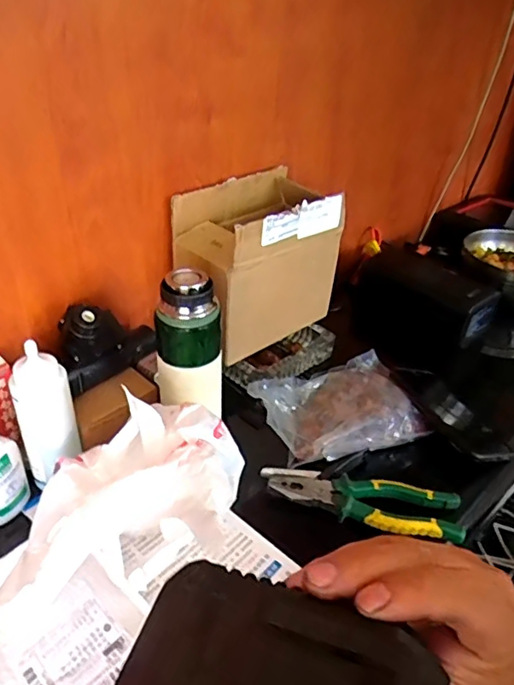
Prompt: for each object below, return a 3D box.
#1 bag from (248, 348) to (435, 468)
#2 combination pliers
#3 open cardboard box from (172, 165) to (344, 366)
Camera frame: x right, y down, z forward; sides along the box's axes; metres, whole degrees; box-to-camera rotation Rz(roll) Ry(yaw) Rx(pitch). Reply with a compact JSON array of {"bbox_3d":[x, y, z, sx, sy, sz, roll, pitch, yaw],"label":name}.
[{"bbox_3d":[0.110,0.070,0.640,0.215,0.044,0.140,-22,41,-31],"label":"bag"},{"bbox_3d":[0.106,0.160,0.558,0.200,0.018,0.053,8,35,9],"label":"combination pliers"},{"bbox_3d":[0.000,-0.100,0.696,0.119,0.189,0.189,30,43,35],"label":"open cardboard box"}]

